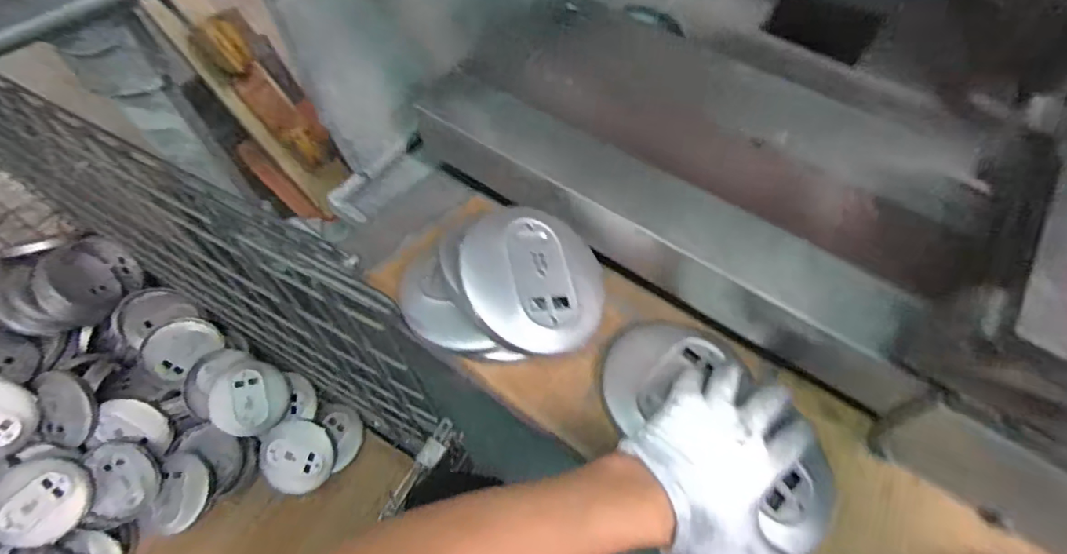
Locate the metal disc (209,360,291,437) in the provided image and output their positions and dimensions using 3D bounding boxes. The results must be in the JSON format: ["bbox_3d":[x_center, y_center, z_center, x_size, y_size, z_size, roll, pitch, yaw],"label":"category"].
[{"bbox_3d":[-0.524,0.224,1.014,0.126,0.034,0.133,7,74,-25],"label":"metal disc"}]

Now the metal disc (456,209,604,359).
[{"bbox_3d":[0.002,0.000,0.463,0.131,0.013,0.122,10,67,-24],"label":"metal disc"}]

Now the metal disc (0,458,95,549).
[{"bbox_3d":[-0.790,0.361,0.877,0.128,0.022,0.124,6,76,-26],"label":"metal disc"}]

